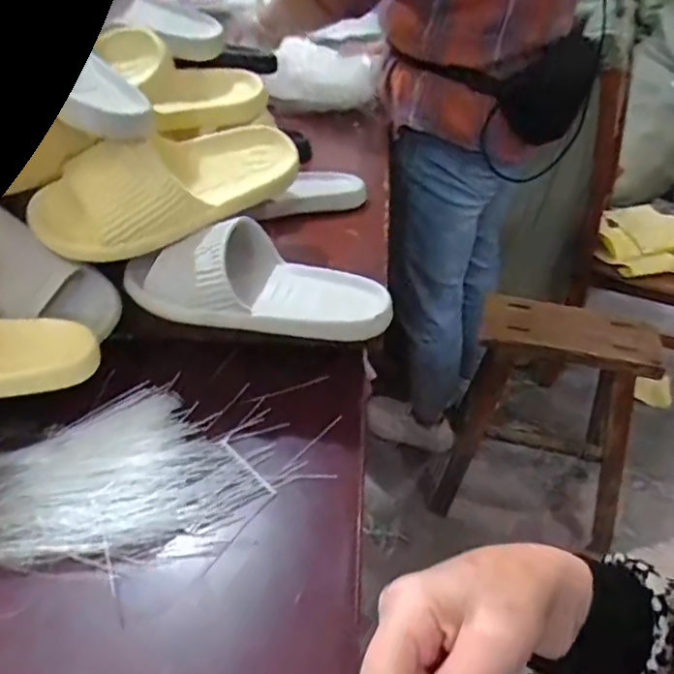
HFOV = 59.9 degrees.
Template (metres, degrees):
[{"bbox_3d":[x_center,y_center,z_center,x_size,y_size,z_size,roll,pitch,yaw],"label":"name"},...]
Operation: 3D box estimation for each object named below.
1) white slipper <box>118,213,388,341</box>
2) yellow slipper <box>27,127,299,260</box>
[{"bbox_3d":[-0.074,-0.060,0.553,0.249,0.066,0.102,10,39,11],"label":"white slipper"},{"bbox_3d":[-0.162,-0.156,0.573,0.265,0.099,0.086,-13,40,-18],"label":"yellow slipper"}]

